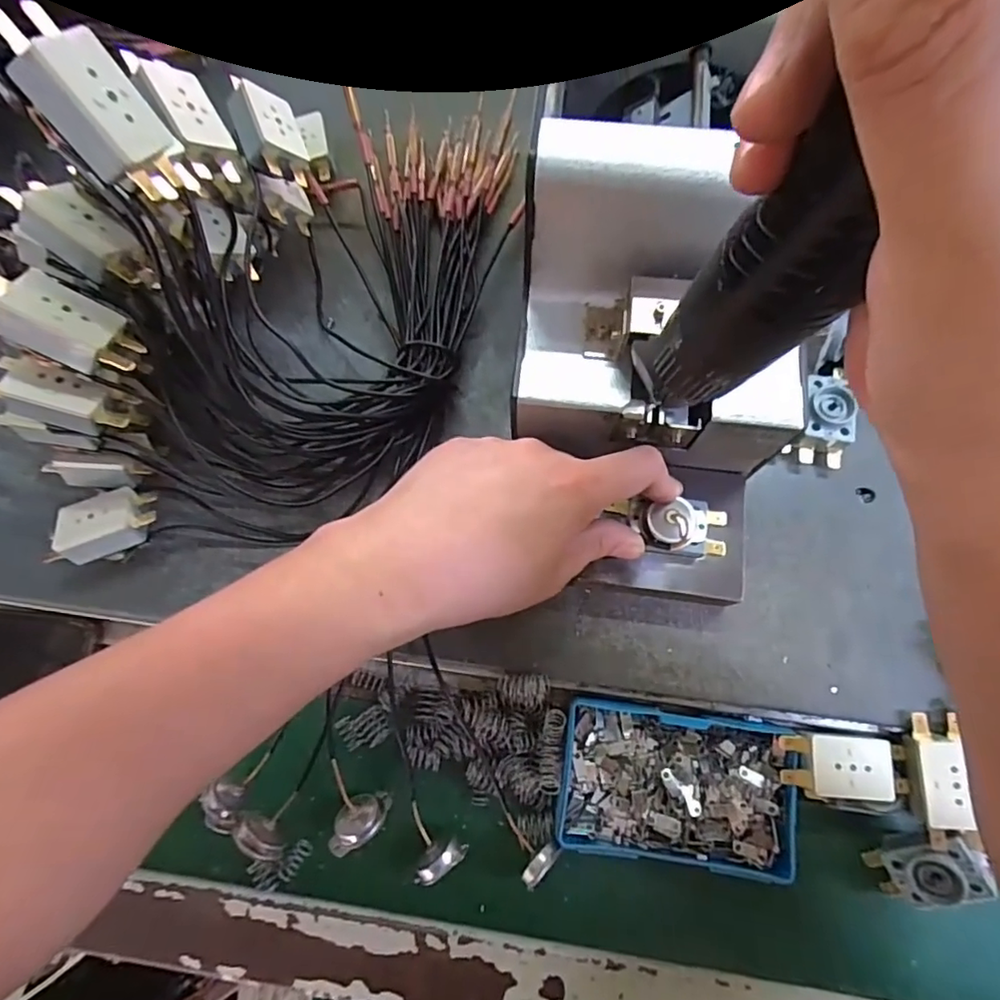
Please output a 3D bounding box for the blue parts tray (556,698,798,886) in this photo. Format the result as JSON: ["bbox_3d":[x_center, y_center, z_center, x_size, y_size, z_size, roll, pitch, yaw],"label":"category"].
[{"bbox_3d":[0.090,0.146,0.293,0.113,0.025,0.071,7,76,3],"label":"blue parts tray"}]

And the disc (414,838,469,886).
[{"bbox_3d":[-0.030,0.181,0.289,0.028,0.021,0.014,-37,78,-8],"label":"disc"}]

